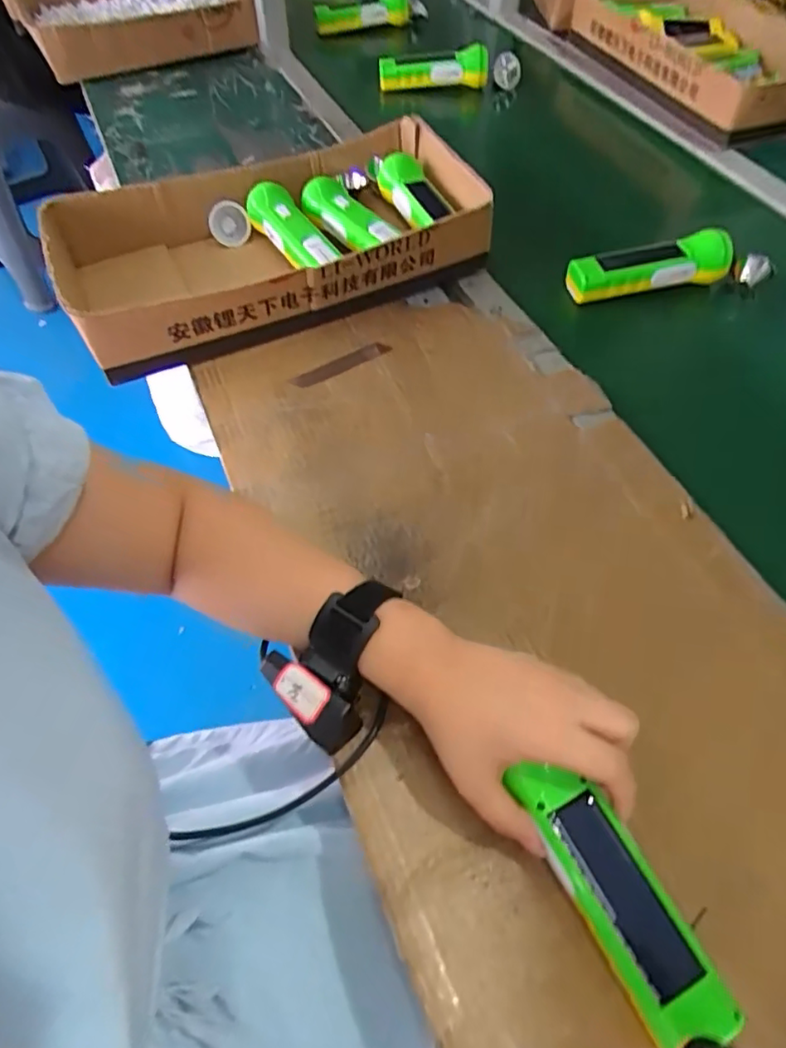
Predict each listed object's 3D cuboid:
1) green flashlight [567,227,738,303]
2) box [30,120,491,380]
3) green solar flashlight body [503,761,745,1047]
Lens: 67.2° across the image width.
[{"bbox_3d":[0.274,-0.278,0.643,0.178,0.056,0.057,-14,57,-10],"label":"green flashlight"},{"bbox_3d":[-0.124,-0.305,0.631,0.421,0.081,0.235,-21,58,-14],"label":"box"},{"bbox_3d":[0.115,0.192,0.311,0.039,0.033,0.135,-25,65,-18],"label":"green solar flashlight body"}]

